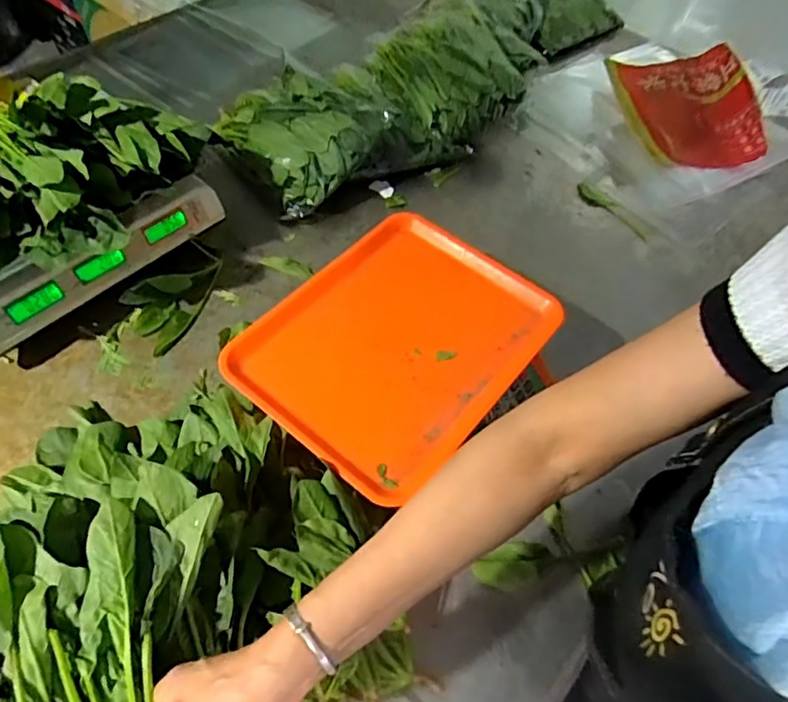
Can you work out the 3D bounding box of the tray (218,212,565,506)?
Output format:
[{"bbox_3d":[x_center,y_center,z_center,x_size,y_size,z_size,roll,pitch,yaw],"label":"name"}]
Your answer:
[{"bbox_3d":[0.007,-0.015,0.570,0.229,0.026,0.298,36,61,19],"label":"tray"}]

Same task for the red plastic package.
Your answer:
[{"bbox_3d":[0.535,-0.455,1.016,0.261,0.056,0.298,-6,57,-8],"label":"red plastic package"}]

